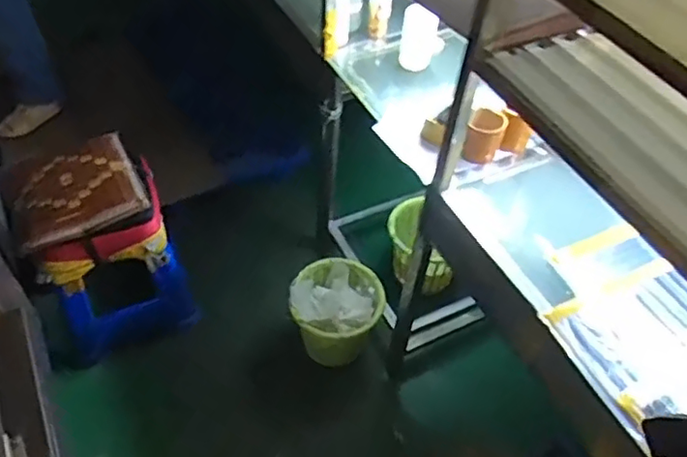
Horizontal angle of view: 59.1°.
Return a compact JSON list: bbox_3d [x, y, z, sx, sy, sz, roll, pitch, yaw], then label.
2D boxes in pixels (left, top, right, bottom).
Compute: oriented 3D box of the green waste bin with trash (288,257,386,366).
[{"bbox_3d":[-0.024,0.245,1.696,0.246,0.222,0.239,2,49,-2],"label":"green waste bin with trash"}]

